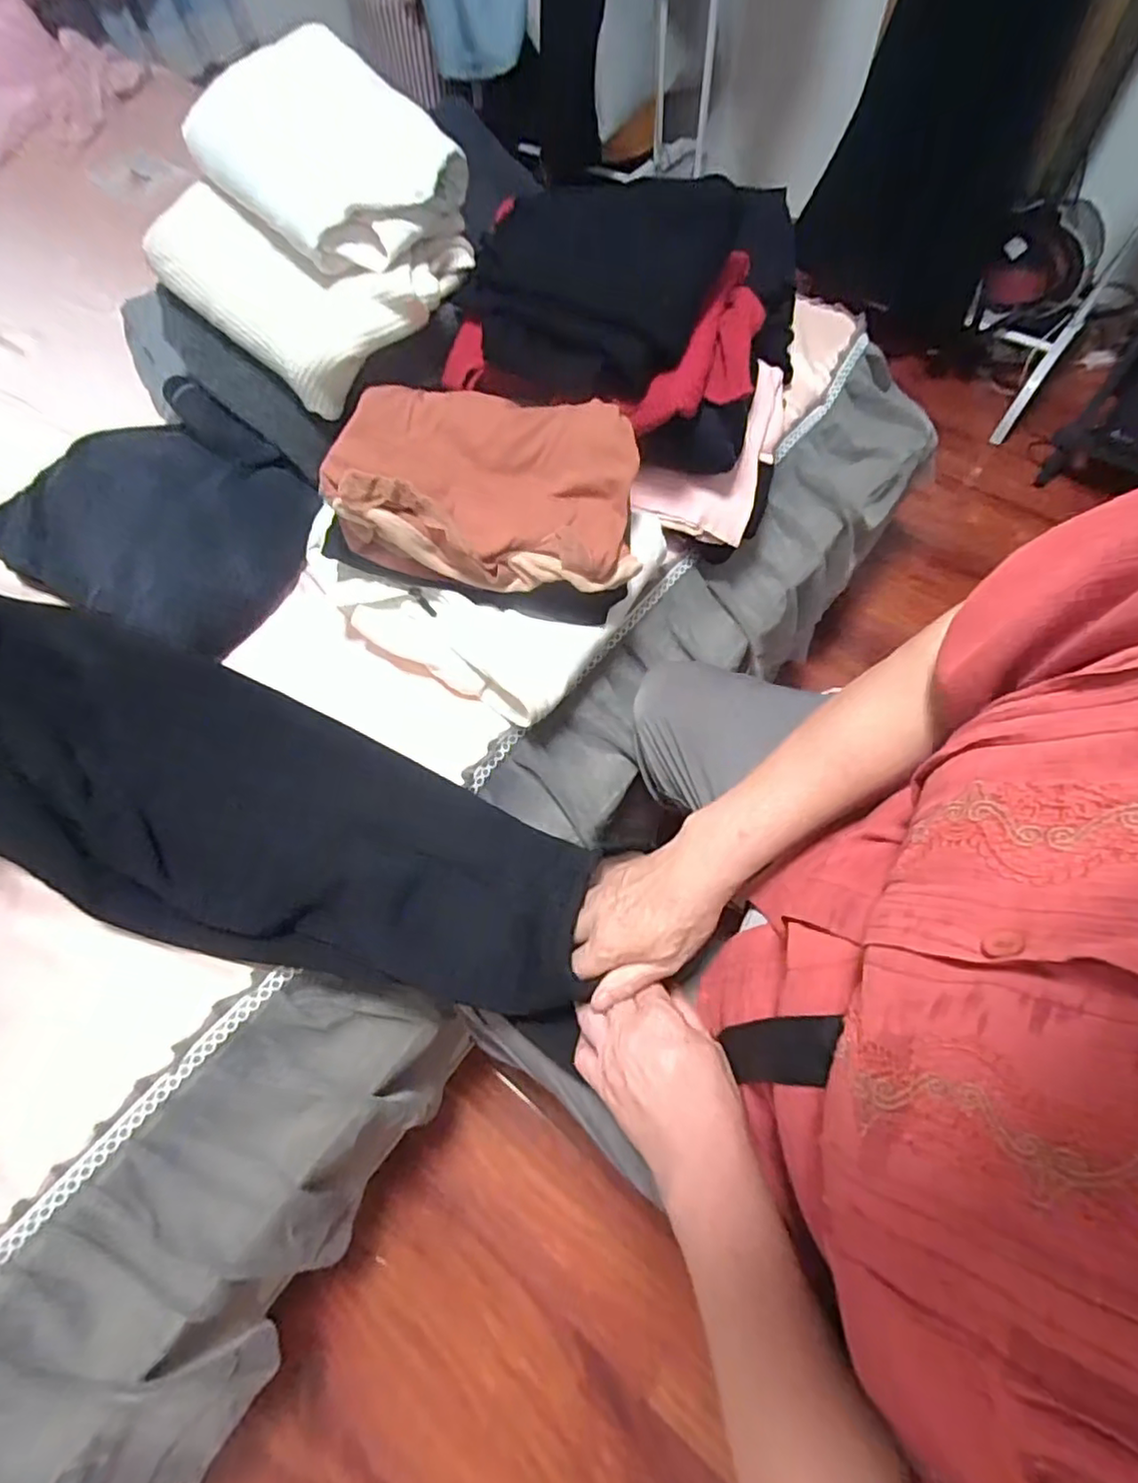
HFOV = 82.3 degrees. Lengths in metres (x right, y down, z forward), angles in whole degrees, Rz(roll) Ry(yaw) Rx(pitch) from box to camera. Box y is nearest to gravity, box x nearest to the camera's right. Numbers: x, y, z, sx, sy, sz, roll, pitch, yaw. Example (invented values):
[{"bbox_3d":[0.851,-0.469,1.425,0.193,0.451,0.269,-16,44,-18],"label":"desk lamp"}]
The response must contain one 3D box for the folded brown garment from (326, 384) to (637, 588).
[{"bbox_3d":[-0.075,-0.252,0.625,0.276,0.084,0.188,4,63,5],"label":"folded brown garment"}]

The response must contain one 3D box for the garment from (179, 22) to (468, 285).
[{"bbox_3d":[-0.244,-0.596,0.668,0.193,0.099,0.248,-41,68,-17],"label":"garment"}]

